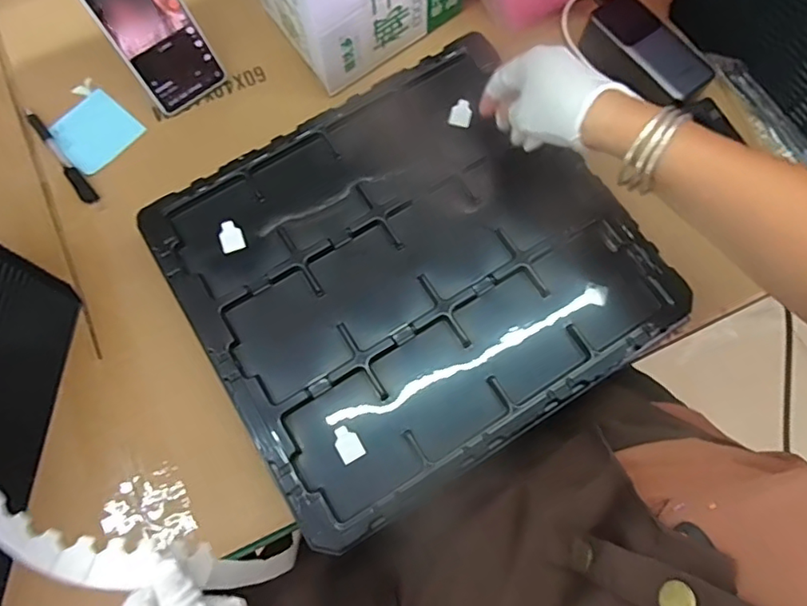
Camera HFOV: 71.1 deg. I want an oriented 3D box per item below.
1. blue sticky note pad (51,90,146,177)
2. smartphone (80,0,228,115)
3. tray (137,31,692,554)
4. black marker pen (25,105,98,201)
[{"bbox_3d":[-0.321,-0.178,0.587,0.073,0.009,0.075,41,78,10],"label":"blue sticky note pad"},{"bbox_3d":[-0.246,-0.269,0.539,0.078,0.167,0.016,-38,43,-10],"label":"smartphone"},{"bbox_3d":[0.006,-0.033,0.496,0.364,0.022,0.332,-31,74,-8],"label":"tray"},{"bbox_3d":[-0.347,-0.150,0.570,0.015,0.010,0.129,-37,78,-10],"label":"black marker pen"}]

